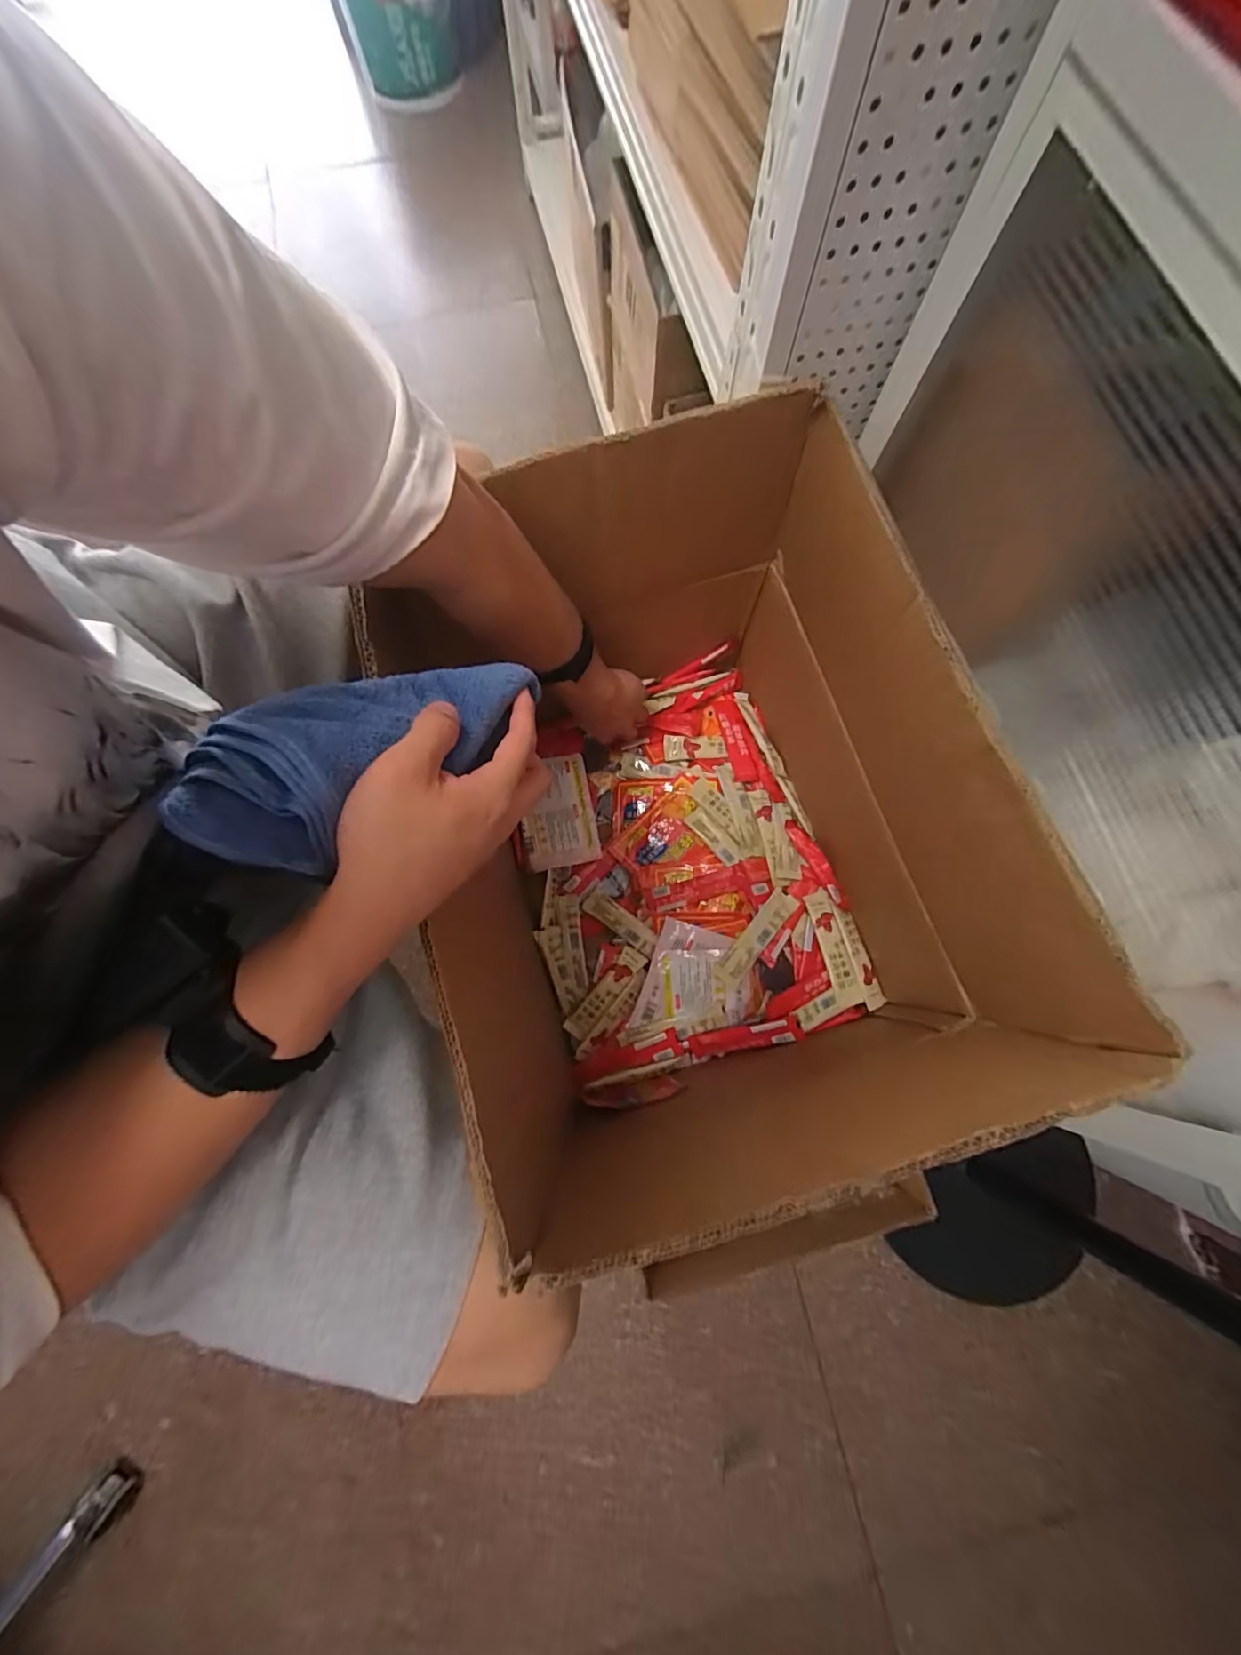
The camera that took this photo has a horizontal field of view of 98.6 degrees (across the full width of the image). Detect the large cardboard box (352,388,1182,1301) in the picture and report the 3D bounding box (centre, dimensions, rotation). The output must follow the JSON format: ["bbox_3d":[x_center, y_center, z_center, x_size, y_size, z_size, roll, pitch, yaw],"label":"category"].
[{"bbox_3d":[0.054,0.003,0.533,0.470,0.413,0.532,-20,77,-4],"label":"large cardboard box"}]

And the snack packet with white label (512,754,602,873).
[{"bbox_3d":[-0.093,-0.020,0.728,0.112,0.016,0.149,-10,77,-1],"label":"snack packet with white label"}]

